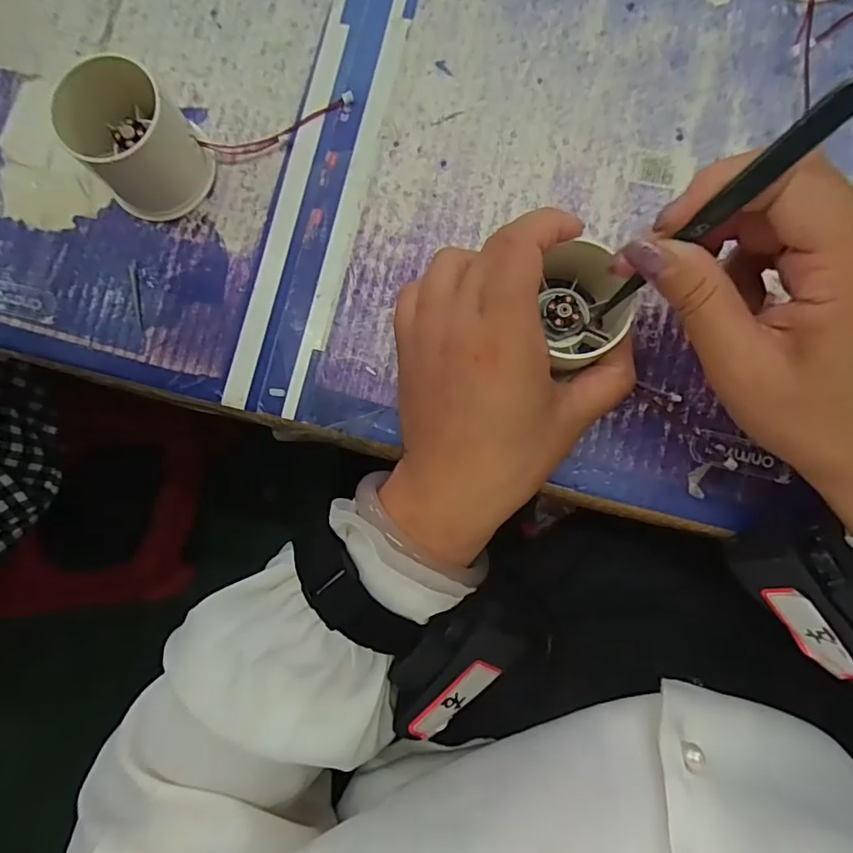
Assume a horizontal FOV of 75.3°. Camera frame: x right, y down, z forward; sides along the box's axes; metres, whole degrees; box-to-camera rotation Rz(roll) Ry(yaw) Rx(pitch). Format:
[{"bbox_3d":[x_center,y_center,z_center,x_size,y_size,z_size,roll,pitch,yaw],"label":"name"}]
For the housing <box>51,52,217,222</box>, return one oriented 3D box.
[{"bbox_3d":[-0.139,-0.136,0.263,0.051,0.058,0.047,0,85,4],"label":"housing"}]

